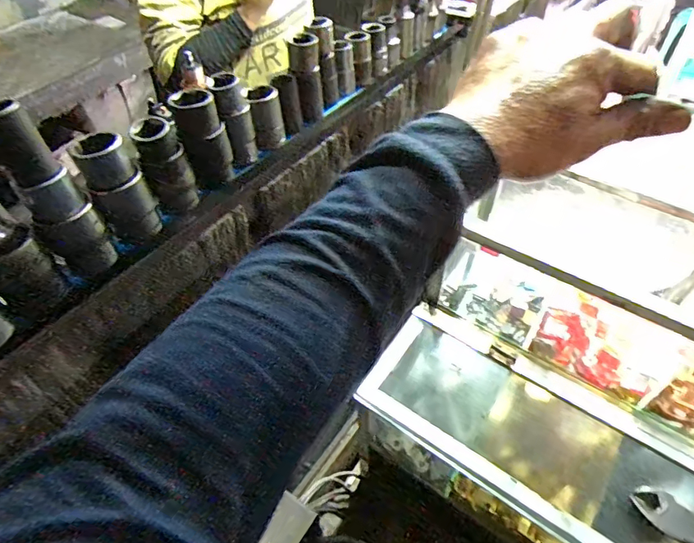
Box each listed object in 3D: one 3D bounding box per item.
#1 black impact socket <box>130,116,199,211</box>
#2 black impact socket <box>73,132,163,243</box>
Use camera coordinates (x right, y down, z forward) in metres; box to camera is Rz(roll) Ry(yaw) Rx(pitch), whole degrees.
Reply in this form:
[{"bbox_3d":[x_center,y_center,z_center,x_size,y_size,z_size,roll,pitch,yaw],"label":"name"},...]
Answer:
[{"bbox_3d":[-0.107,-0.061,0.278,0.024,0.054,0.025,-20,52,-15],"label":"black impact socket"},{"bbox_3d":[-0.125,-0.045,0.259,0.026,0.063,0.022,-24,53,-18],"label":"black impact socket"}]

